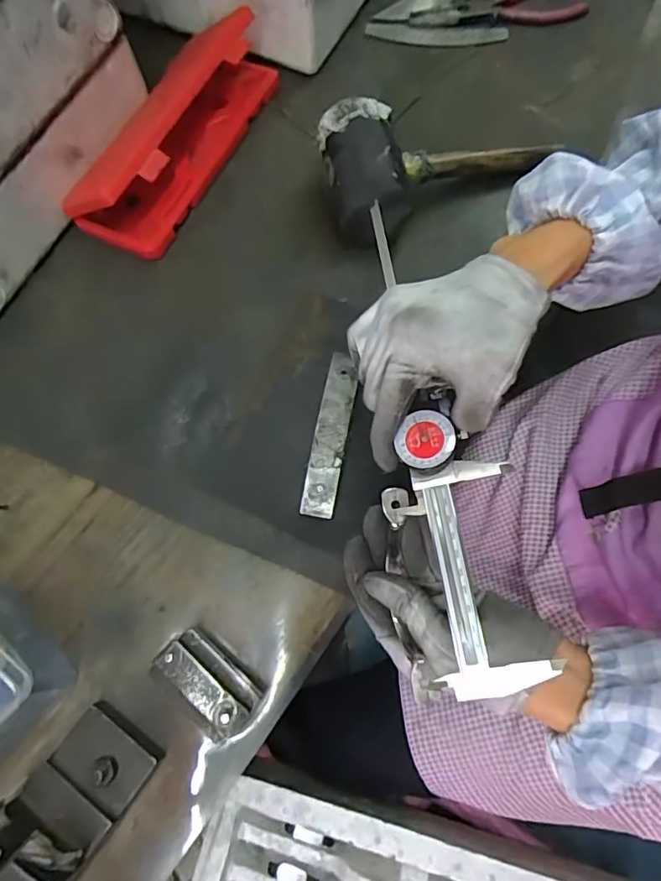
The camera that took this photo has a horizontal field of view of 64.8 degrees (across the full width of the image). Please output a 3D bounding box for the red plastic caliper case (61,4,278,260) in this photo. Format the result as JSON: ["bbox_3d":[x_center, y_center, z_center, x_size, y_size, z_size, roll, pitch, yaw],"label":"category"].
[{"bbox_3d":[-0.157,-0.309,0.507,0.101,0.074,0.253,22,74,9],"label":"red plastic caliper case"}]

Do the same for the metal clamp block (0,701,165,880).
[{"bbox_3d":[-0.167,0.231,0.329,0.067,0.074,0.096,32,76,12],"label":"metal clamp block"}]

